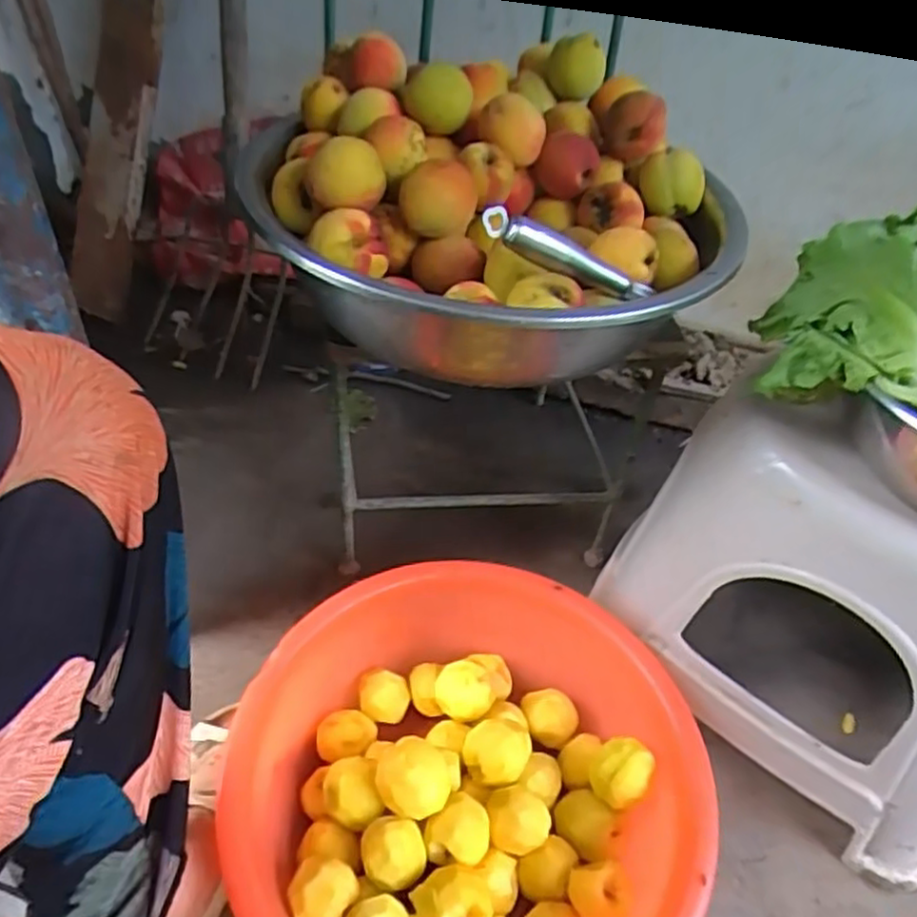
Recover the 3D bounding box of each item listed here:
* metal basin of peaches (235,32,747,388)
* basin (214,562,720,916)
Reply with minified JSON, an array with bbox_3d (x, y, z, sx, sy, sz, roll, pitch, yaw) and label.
[{"bbox_3d":[0.036,-0.177,0.528,0.352,0.160,0.302,-11,47,-19],"label":"metal basin of peaches"},{"bbox_3d":[0.007,0.263,0.568,0.335,0.119,0.330,3,42,-3],"label":"basin"}]

